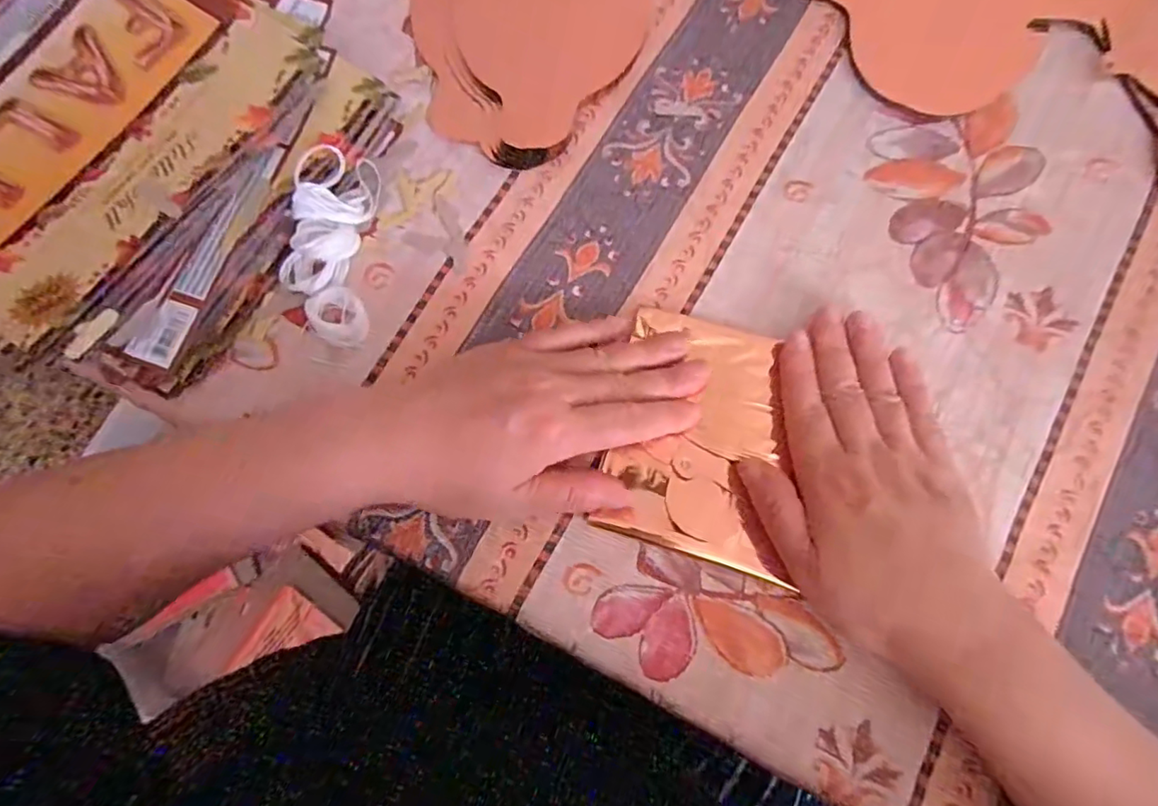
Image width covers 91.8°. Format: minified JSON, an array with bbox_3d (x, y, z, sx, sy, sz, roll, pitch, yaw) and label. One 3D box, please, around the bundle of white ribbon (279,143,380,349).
[{"bbox_3d":[-0.134,-0.085,0.297,0.043,0.027,0.104,-1,77,1],"label":"bundle of white ribbon"}]

